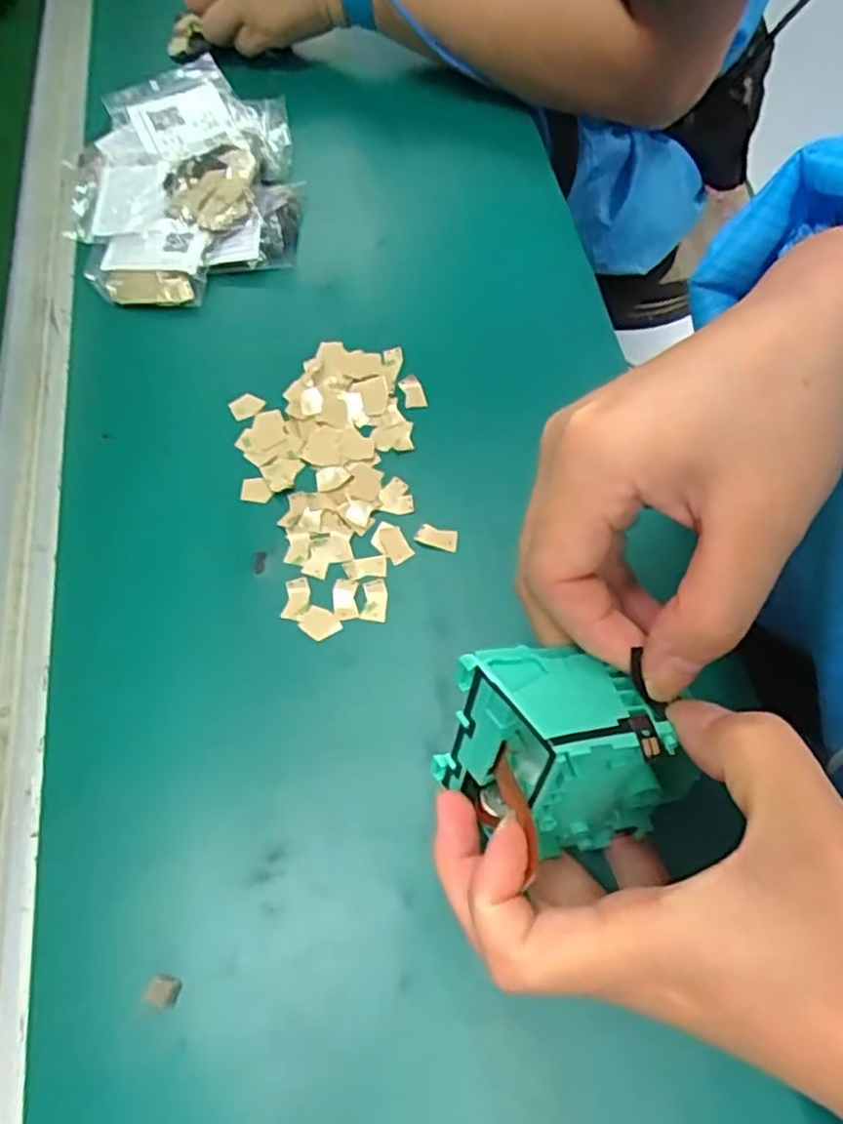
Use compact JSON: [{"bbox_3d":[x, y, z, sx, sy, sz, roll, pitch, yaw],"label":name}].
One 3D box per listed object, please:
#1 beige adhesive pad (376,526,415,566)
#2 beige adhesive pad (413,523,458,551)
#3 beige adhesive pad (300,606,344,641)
[{"bbox_3d":[-0.012,-0.009,0.350,0.012,0.004,0.020,-26,67,-12],"label":"beige adhesive pad"},{"bbox_3d":[0.007,-0.013,0.352,0.020,0.004,0.011,14,65,6],"label":"beige adhesive pad"},{"bbox_3d":[-0.046,0.028,0.332,0.017,0.004,0.014,30,67,13],"label":"beige adhesive pad"}]

